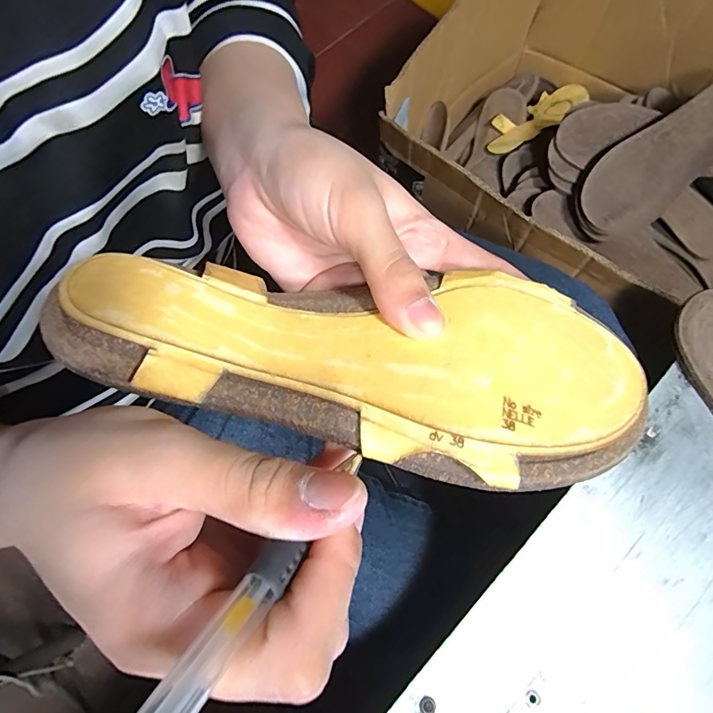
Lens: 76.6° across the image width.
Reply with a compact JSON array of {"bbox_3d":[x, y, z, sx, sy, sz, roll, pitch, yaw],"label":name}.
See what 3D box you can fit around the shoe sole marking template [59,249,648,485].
[{"bbox_3d":[-0.002,0.002,0.170,0.210,0.028,0.078,6,56,2],"label":"shoe sole marking template"}]

